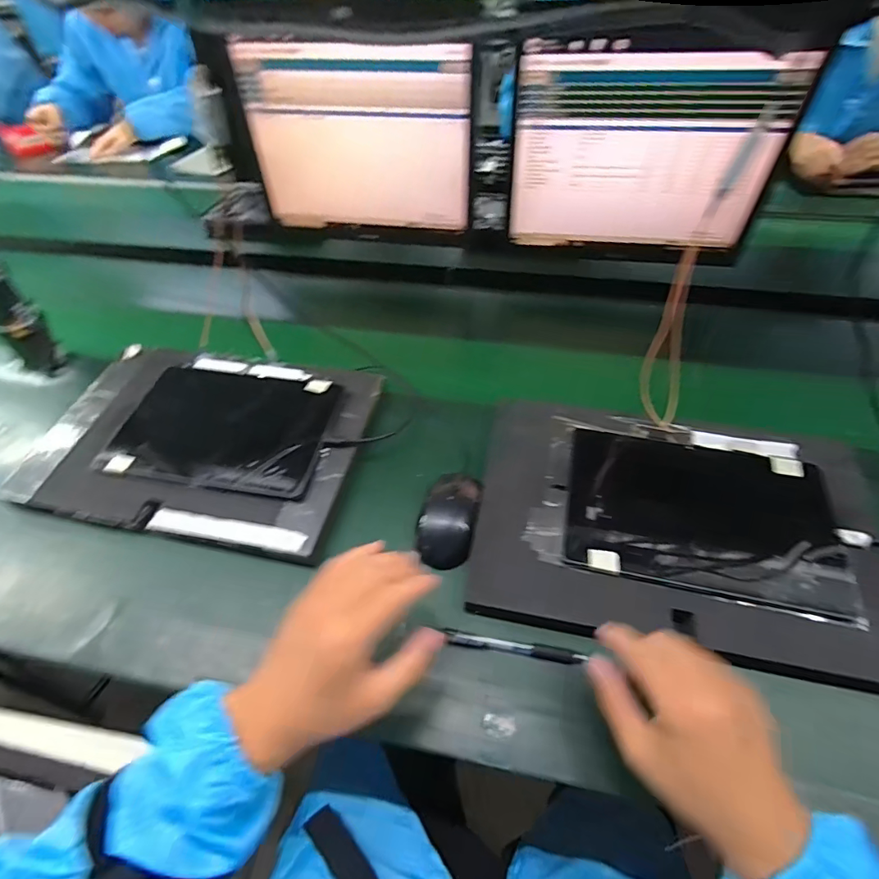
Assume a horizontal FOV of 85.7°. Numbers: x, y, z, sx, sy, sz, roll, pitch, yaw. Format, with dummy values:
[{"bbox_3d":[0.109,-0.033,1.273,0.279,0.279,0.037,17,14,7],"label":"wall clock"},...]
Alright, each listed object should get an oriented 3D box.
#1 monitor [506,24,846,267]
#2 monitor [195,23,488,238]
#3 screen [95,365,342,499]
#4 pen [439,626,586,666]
[{"bbox_3d":[0.276,-0.374,0.645,0.352,0.273,0.073,8,51,9],"label":"monitor"},{"bbox_3d":[-0.127,-0.462,0.741,0.380,0.273,0.077,10,51,10],"label":"monitor"},{"bbox_3d":[-0.257,-0.018,0.570,0.241,0.011,0.163,7,58,6],"label":"screen"},{"bbox_3d":[0.065,0.187,0.428,0.123,0.009,0.013,6,52,9],"label":"pen"}]

